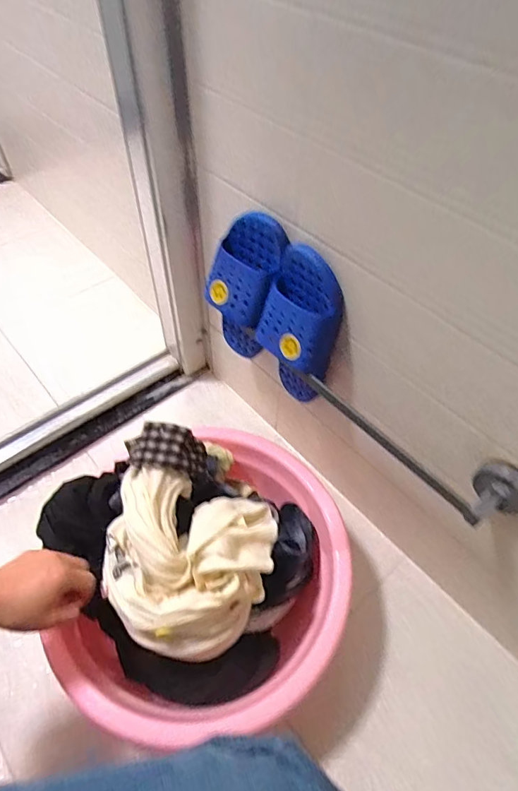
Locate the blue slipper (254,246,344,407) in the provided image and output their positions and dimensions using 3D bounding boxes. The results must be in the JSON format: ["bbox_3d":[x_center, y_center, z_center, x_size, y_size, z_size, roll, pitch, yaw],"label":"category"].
[{"bbox_3d":[0.047,-0.079,0.609,0.069,0.213,0.095,-30,59,-22],"label":"blue slipper"}]

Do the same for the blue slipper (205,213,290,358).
[{"bbox_3d":[-0.024,-0.134,0.648,0.106,0.232,0.063,32,58,21],"label":"blue slipper"}]

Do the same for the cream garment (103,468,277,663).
[{"bbox_3d":[-0.084,0.193,0.531,0.187,0.083,0.179,7,53,4],"label":"cream garment"}]

